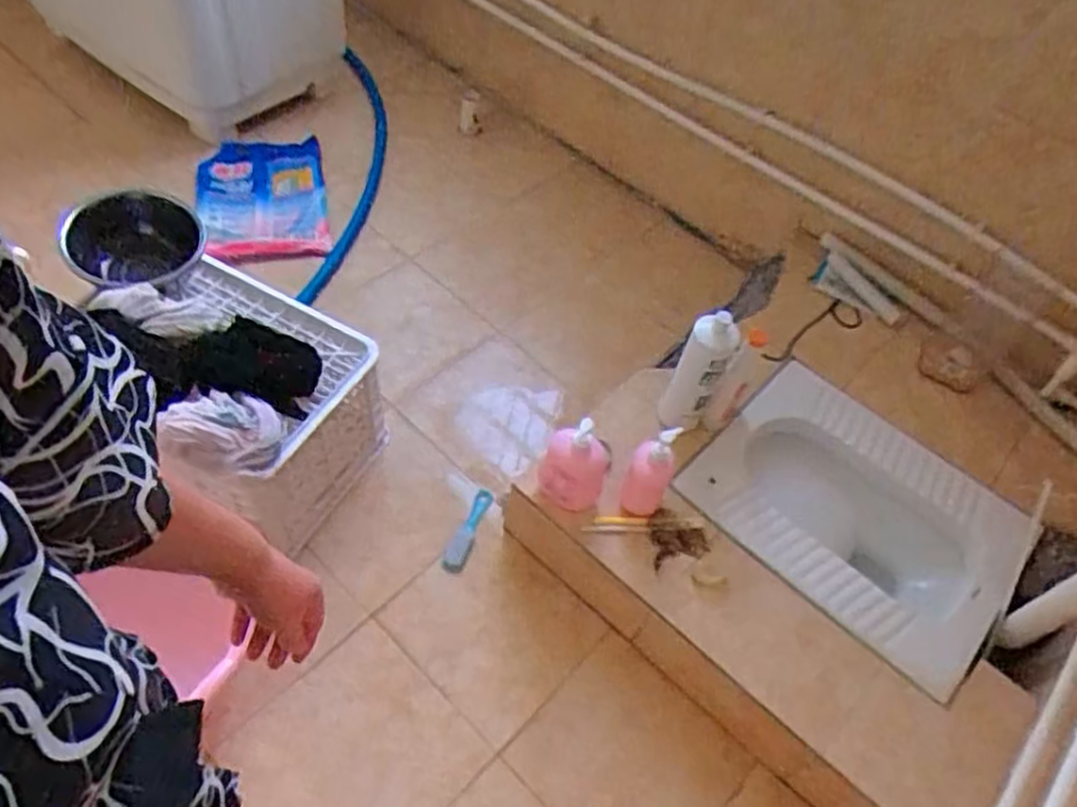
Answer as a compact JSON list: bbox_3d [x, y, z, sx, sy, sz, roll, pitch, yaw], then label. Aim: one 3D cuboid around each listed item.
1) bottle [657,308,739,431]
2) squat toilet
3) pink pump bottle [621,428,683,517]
[{"bbox_3d":[0.258,-0.048,1.247,0.090,0.259,0.063,19,54,7],"label":"bottle"},{"bbox_3d":[0.534,0.209,1.315,0.514,0.162,0.412,38,58,19],"label":"squat toilet"},{"bbox_3d":[0.170,0.112,1.168,0.068,0.172,0.055,7,53,-2],"label":"pink pump bottle"}]

